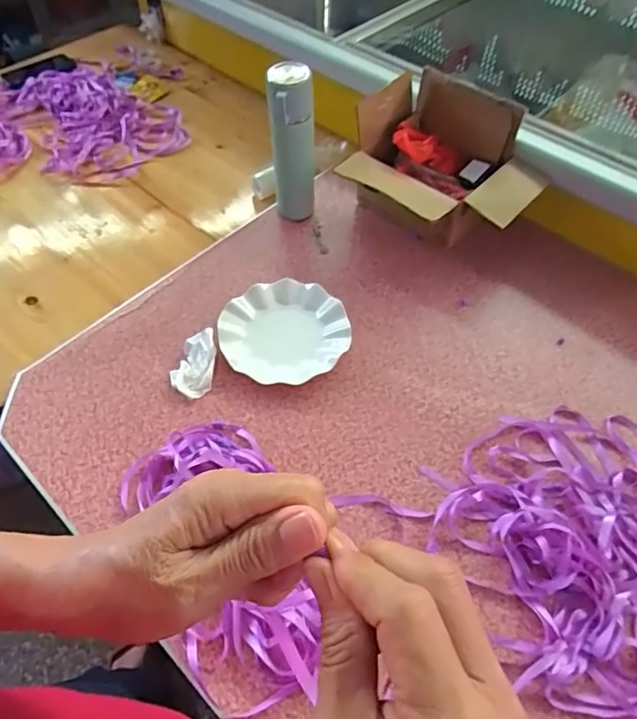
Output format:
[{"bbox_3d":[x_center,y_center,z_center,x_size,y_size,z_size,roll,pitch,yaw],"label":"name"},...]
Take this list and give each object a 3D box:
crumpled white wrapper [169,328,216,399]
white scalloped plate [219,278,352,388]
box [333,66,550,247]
[{"bbox_3d":[-0.175,0.004,0.741,0.056,0.027,0.096,5,56,4],"label":"crumpled white wrapper"},{"bbox_3d":[-0.052,-0.041,0.776,0.179,0.024,0.177,0,56,0],"label":"white scalloped plate"},{"bbox_3d":[0.194,-0.304,0.868,0.305,0.179,0.229,36,63,22],"label":"box"}]

